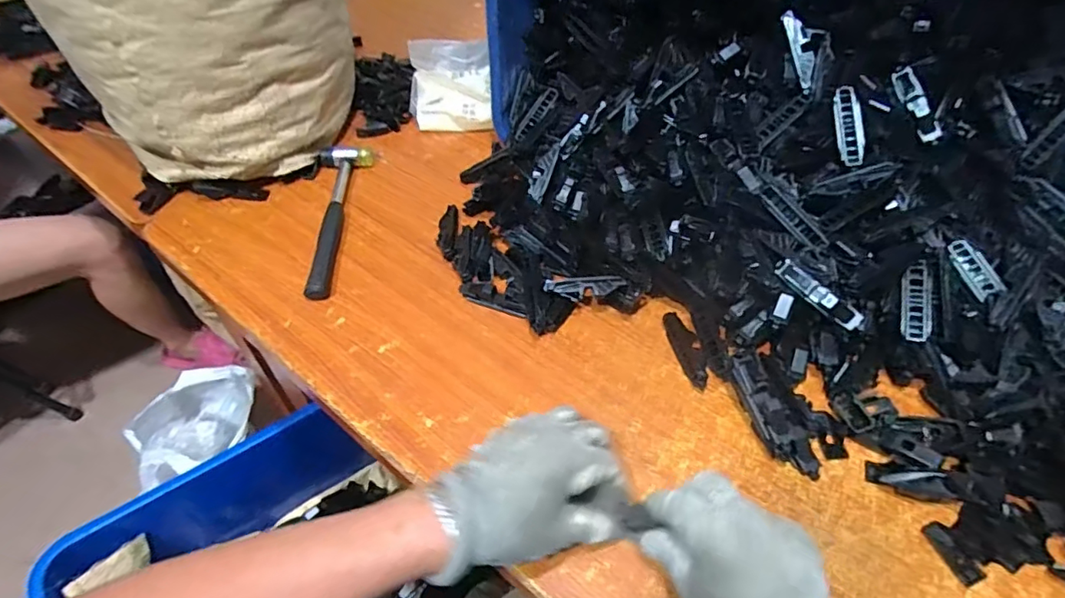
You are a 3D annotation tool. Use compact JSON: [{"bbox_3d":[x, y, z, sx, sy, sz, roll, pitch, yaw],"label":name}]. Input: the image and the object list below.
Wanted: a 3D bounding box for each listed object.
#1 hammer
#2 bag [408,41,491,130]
[{"bbox_3d":[-0.217,-0.094,0.613,0.055,0.020,0.235,-4,48,-4],"label":"hammer"},{"bbox_3d":[-0.107,-0.270,0.718,0.106,0.107,0.038,1,48,0],"label":"bag"}]

